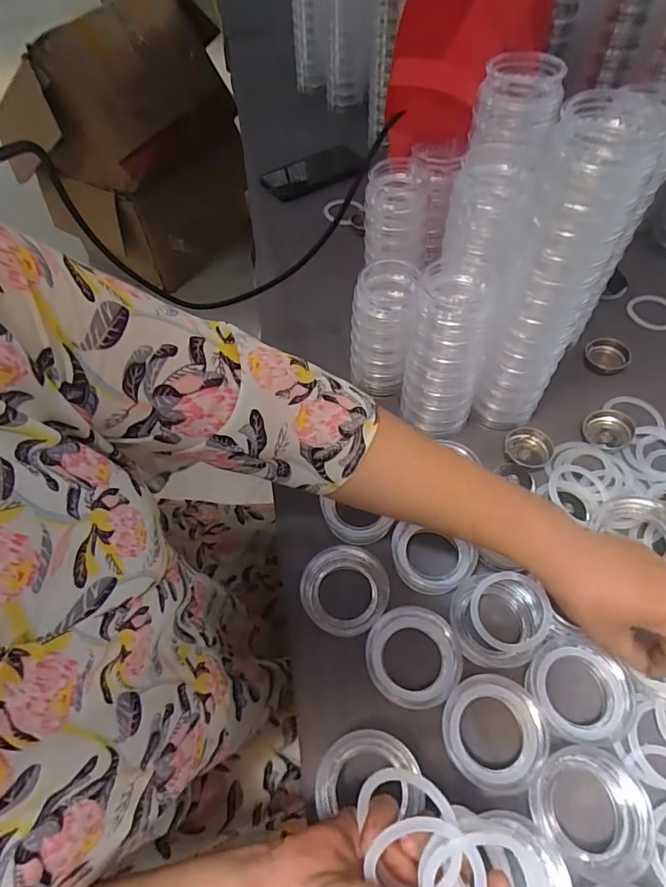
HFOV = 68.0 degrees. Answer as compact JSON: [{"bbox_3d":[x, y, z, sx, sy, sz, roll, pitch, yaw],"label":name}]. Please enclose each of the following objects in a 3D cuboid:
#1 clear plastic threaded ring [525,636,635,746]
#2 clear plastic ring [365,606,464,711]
[{"bbox_3d":[0.174,0.174,0.351,0.067,0.022,0.069,-38,63,-21],"label":"clear plastic threaded ring"},{"bbox_3d":[0.060,0.158,0.369,0.068,0.023,0.068,-1,56,2],"label":"clear plastic ring"}]

